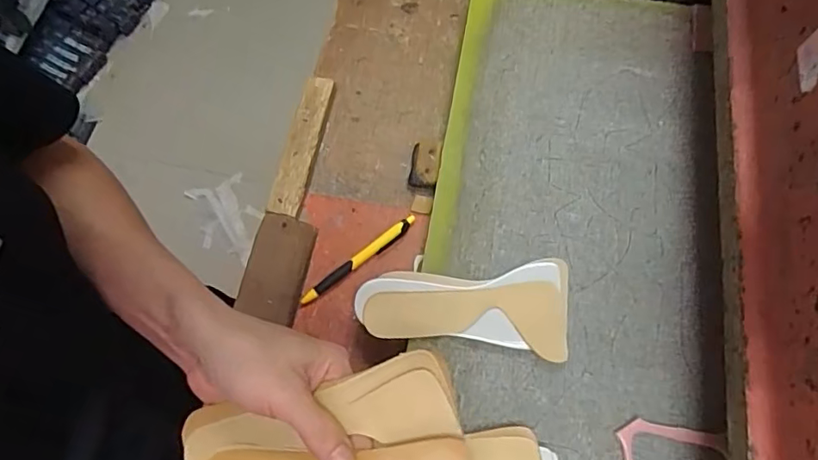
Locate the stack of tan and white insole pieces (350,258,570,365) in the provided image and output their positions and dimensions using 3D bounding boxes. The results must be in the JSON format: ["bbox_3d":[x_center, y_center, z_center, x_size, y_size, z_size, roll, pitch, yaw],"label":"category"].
[{"bbox_3d":[0.048,0.060,0.477,0.181,0.020,0.088,6,69,5],"label":"stack of tan and white insole pieces"}]

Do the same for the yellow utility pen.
[{"bbox_3d":[-0.048,0.029,0.519,0.132,0.011,0.014,-35,72,-11],"label":"yellow utility pen"}]

